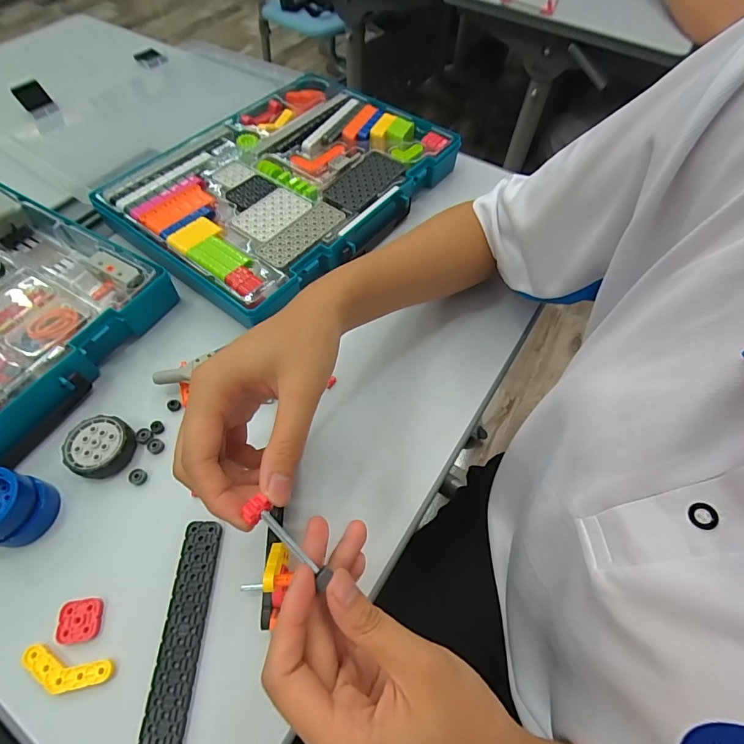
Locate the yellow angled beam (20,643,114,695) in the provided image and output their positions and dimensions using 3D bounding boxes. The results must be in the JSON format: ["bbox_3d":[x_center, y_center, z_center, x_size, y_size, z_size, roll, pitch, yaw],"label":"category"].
[{"bbox_3d":[-0.198,0.193,0.264,0.058,0.004,0.021,10,59,4],"label":"yellow angled beam"}]

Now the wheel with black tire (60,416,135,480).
[{"bbox_3d":[-0.220,0.061,0.333,0.052,0.017,0.048,1,59,-2],"label":"wheel with black tire"}]

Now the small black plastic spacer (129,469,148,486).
[{"bbox_3d":[-0.188,0.084,0.328,0.013,0.005,0.012,21,61,10],"label":"small black plastic spacer"}]

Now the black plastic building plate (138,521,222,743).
[{"bbox_3d":[-0.127,0.179,0.274,0.026,0.004,0.148,2,59,-1],"label":"black plastic building plate"}]

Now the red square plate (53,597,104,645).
[{"bbox_3d":[-0.199,0.168,0.278,0.026,0.006,0.026,-3,59,-4],"label":"red square plate"}]

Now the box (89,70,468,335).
[{"bbox_3d":[-0.098,-0.227,0.488,0.263,0.051,0.358,36,64,18],"label":"box"}]

